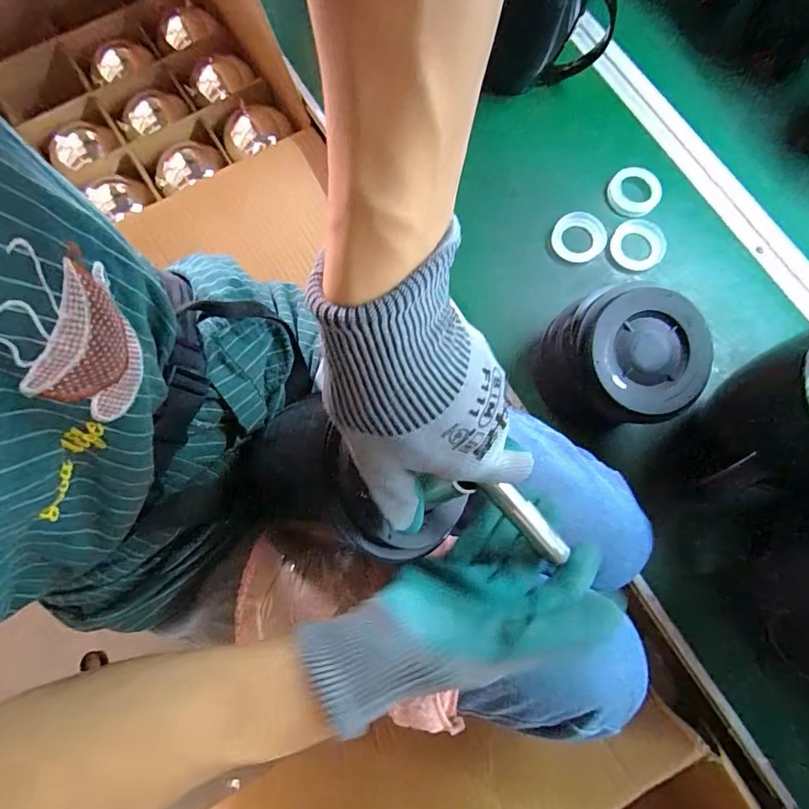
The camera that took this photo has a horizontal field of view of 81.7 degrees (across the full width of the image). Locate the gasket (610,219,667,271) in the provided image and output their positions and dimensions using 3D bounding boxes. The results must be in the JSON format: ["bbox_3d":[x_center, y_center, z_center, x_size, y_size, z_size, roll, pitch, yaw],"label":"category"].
[{"bbox_3d":[0.269,-0.184,0.537,0.061,0.014,0.061,0,77,0],"label":"gasket"}]

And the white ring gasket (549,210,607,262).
[{"bbox_3d":[0.200,-0.191,0.536,0.058,0.013,0.055,0,77,0],"label":"white ring gasket"}]

